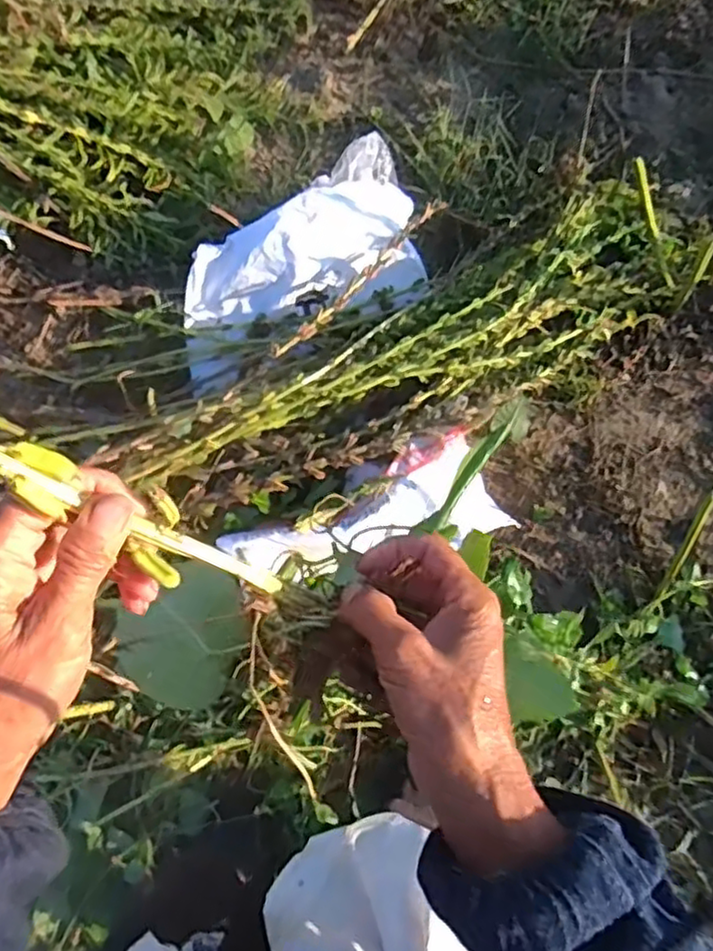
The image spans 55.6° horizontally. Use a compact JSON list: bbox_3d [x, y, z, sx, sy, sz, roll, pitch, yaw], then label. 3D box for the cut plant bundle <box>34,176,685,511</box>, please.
[{"bbox_3d":[0.060,-0.226,1.230,1.264,0.142,0.351,-22,73,-4],"label":"cut plant bundle"}]

